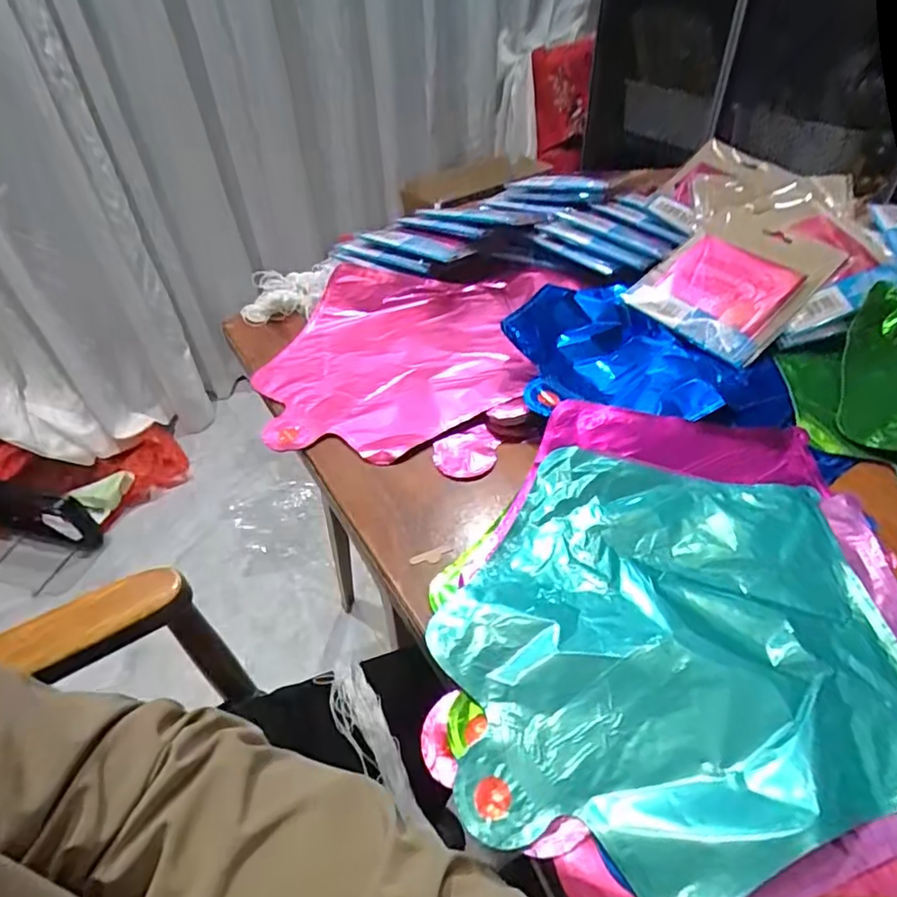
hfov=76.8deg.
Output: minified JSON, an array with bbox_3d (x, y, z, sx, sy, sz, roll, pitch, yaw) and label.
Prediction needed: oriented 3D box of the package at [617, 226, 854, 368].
[{"bbox_3d":[0.247,-0.145,0.488,0.145,0.010,0.118,-40,62,-13],"label":"package"}]

